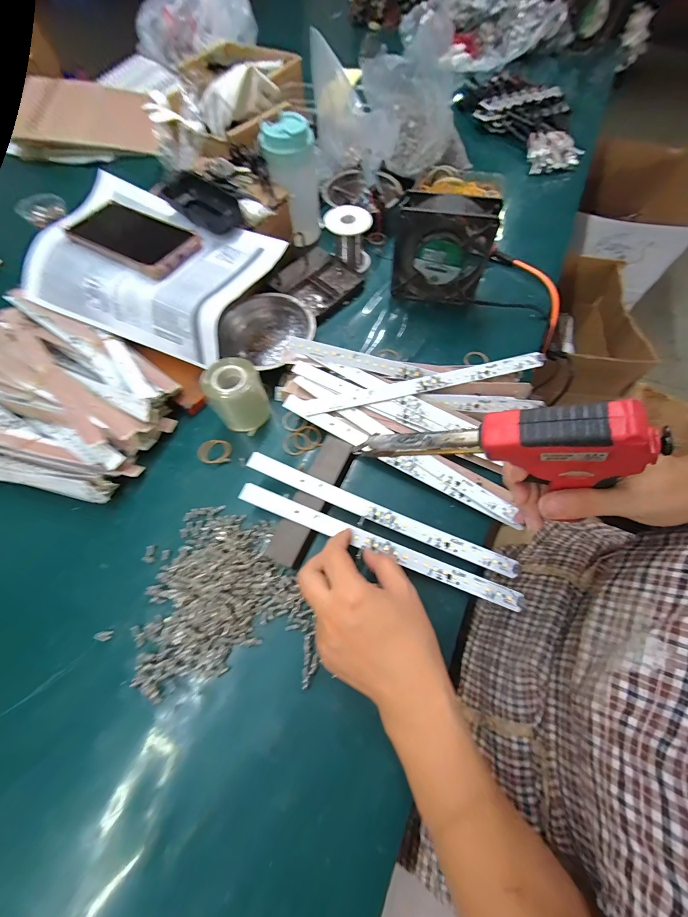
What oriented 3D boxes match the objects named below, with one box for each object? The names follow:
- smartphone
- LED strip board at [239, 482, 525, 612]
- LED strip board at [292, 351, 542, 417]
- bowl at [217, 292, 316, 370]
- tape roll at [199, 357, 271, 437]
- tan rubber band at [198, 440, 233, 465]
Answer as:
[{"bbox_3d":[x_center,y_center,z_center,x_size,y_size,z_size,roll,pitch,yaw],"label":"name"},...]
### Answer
[{"bbox_3d":[-0.260,-0.272,0.390,0.163,0.014,0.081,28,69,13],"label":"smartphone"},{"bbox_3d":[0.030,0.083,0.311,0.281,0.006,0.018,21,62,7],"label":"LED strip board"},{"bbox_3d":[0.092,-0.086,0.373,0.285,0.007,0.024,-14,83,-3],"label":"LED strip board"},{"bbox_3d":[-0.100,-0.166,0.428,0.121,0.038,0.117,29,69,14],"label":"bowl"},{"bbox_3d":[-0.121,-0.071,0.367,0.059,0.068,0.057,-1,65,1],"label":"tape roll"},{"bbox_3d":[-0.152,-0.008,0.375,0.039,0.007,0.032,1,65,2],"label":"tan rubber band"}]

